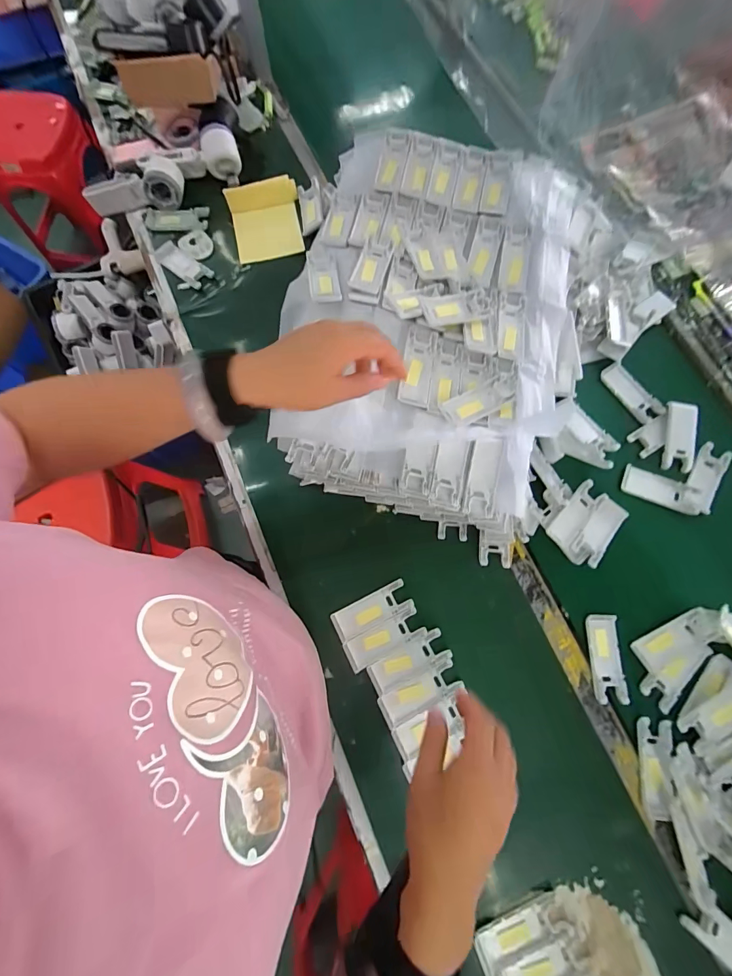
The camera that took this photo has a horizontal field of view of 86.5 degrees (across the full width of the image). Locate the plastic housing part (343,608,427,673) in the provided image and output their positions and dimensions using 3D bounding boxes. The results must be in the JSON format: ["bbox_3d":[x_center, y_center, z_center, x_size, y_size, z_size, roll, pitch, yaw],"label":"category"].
[{"bbox_3d":[0.024,0.197,0.506,0.104,0.007,0.038,-25,78,-7],"label":"plastic housing part"}]

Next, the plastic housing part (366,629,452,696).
[{"bbox_3d":[0.055,0.223,0.500,0.104,0.005,0.039,-25,78,-7],"label":"plastic housing part"}]

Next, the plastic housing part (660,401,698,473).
[{"bbox_3d":[0.468,-0.077,0.578,0.044,0.006,0.107,14,76,3],"label":"plastic housing part"}]

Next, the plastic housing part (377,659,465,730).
[{"bbox_3d":[0.069,0.260,0.489,0.104,0.006,0.040,-25,78,-7],"label":"plastic housing part"}]

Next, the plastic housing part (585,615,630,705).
[{"bbox_3d":[0.311,0.219,0.502,0.039,0.007,0.105,1,76,0],"label":"plastic housing part"}]

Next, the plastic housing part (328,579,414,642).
[{"bbox_3d":[0.008,0.162,0.513,0.104,0.009,0.039,-26,78,-7],"label":"plastic housing part"}]

